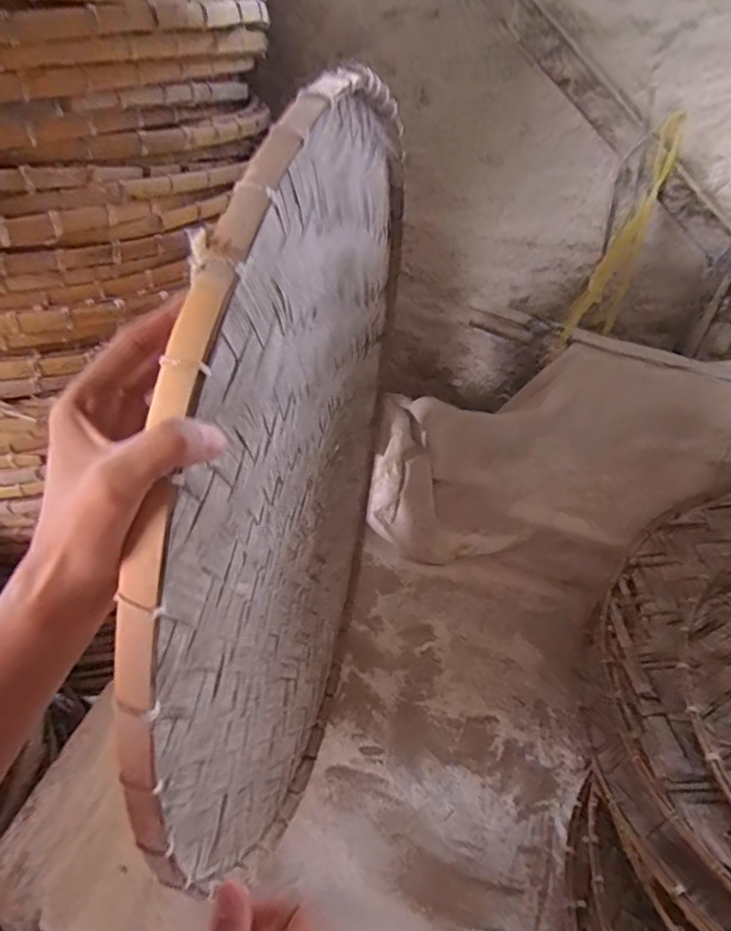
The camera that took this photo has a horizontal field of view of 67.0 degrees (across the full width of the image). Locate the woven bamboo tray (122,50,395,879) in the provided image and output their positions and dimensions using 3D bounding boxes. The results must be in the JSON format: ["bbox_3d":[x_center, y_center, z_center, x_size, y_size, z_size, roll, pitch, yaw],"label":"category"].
[{"bbox_3d":[-0.048,0.023,0.575,0.074,0.664,0.637,7,40,3],"label":"woven bamboo tray"}]

